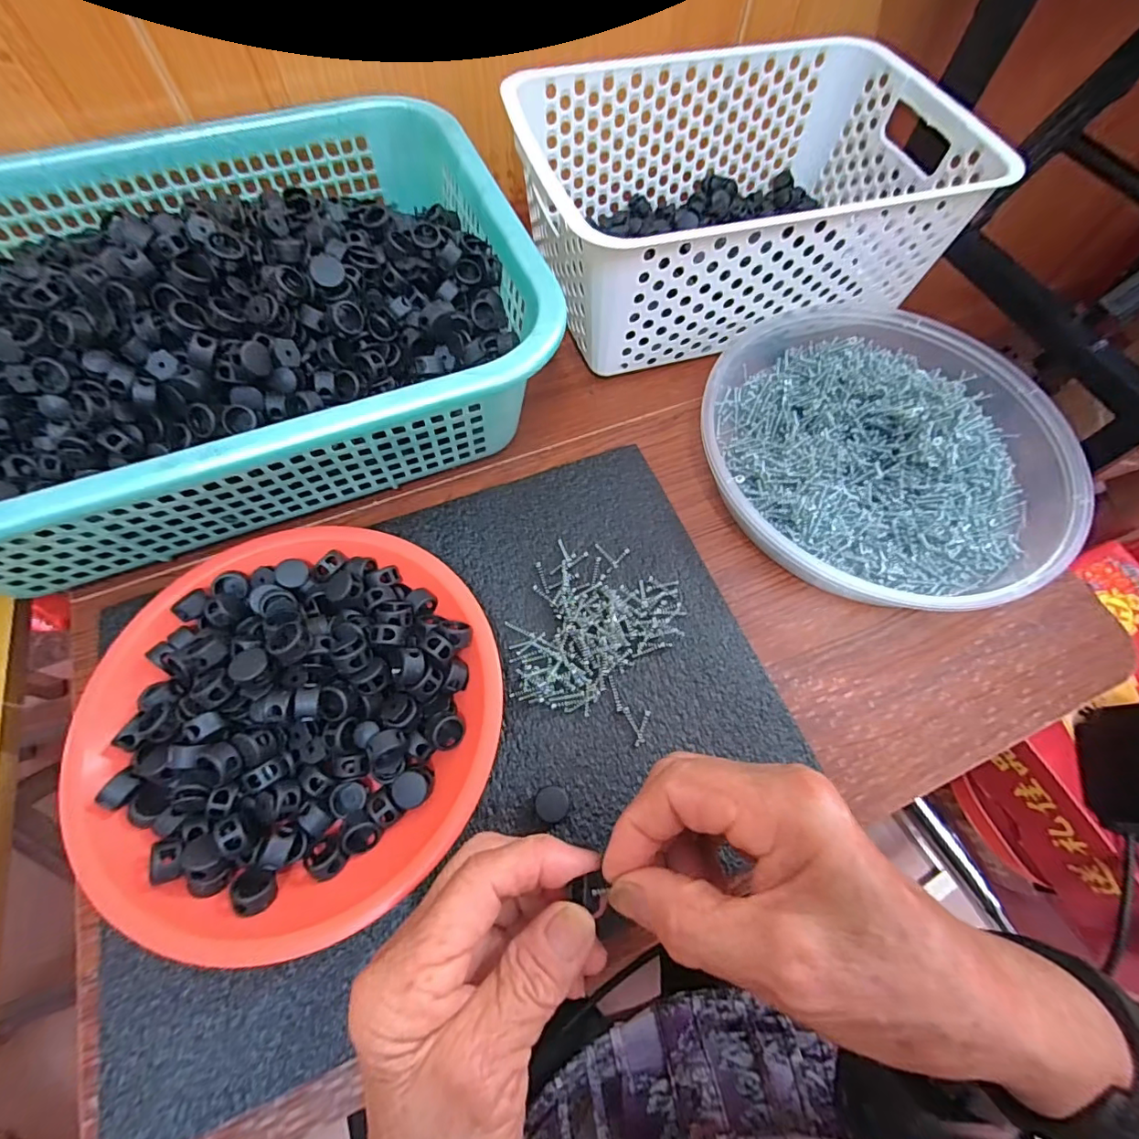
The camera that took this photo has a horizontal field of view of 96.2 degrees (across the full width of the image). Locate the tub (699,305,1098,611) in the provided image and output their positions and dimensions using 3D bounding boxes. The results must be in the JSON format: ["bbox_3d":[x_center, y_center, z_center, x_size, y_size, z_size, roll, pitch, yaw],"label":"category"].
[{"bbox_3d":[0.203,-0.090,0.344,0.227,0.046,0.235,1,66,-1],"label":"tub"}]

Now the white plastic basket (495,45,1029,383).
[{"bbox_3d":[0.120,-0.278,0.384,0.291,0.099,0.196,-14,67,-8],"label":"white plastic basket"}]

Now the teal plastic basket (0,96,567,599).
[{"bbox_3d":[-0.224,-0.160,0.318,0.381,0.093,0.297,-21,68,-10],"label":"teal plastic basket"}]

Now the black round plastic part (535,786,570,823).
[{"bbox_3d":[-0.008,0.115,0.249,0.015,0.012,0.015,-9,67,-6],"label":"black round plastic part"}]

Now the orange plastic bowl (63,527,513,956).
[{"bbox_3d":[-0.132,0.064,0.247,0.193,0.043,0.183,1,66,-1],"label":"orange plastic bowl"}]

